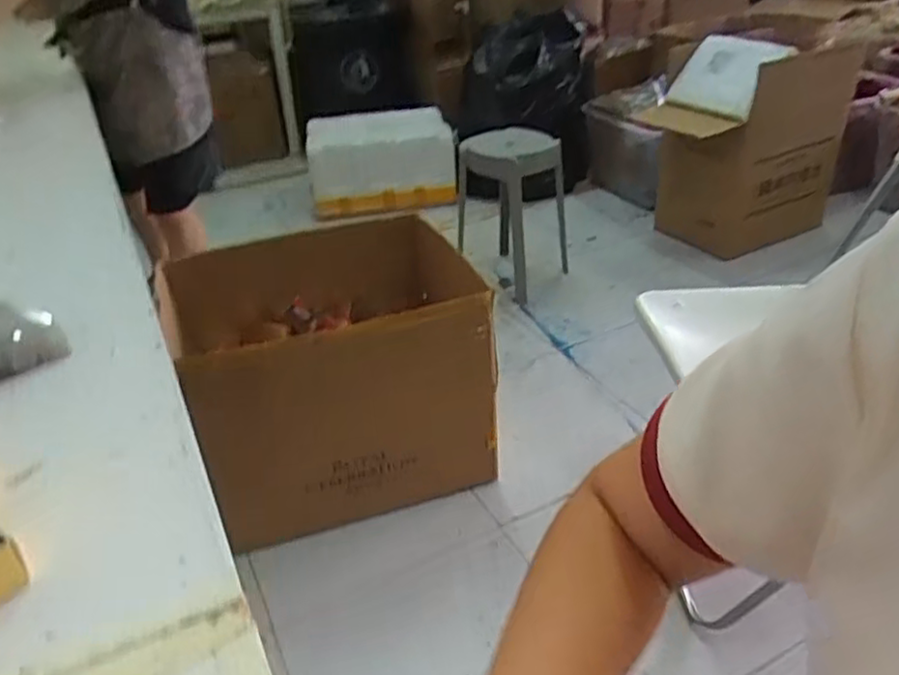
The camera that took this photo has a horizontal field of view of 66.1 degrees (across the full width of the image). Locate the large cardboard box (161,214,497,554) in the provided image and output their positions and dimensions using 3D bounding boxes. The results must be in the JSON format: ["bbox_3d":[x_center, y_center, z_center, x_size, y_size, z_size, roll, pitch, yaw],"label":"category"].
[{"bbox_3d":[-0.225,0.050,1.439,0.589,0.447,0.502,-13,33,-15],"label":"large cardboard box"}]

